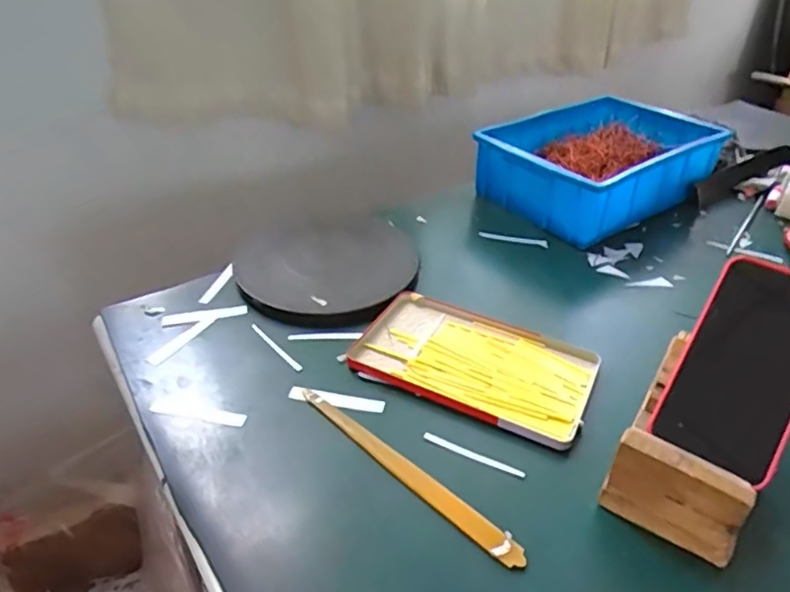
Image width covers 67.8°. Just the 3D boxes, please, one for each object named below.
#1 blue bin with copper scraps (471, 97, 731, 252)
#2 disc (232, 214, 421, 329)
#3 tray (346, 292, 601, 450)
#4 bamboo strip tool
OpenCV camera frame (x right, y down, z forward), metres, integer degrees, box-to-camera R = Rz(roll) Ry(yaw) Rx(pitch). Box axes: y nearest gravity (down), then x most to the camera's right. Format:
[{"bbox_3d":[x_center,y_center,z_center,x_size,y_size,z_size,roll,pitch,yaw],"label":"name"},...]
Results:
[{"bbox_3d":[0.266,-0.181,0.774,0.283,0.075,0.202,-22,42,-28],"label":"blue bin with copper scraps"},{"bbox_3d":[-0.072,-0.034,0.643,0.193,0.023,0.191,1,36,0],"label":"disc"},{"bbox_3d":[0.072,0.056,0.529,0.201,0.011,0.125,18,39,22],"label":"tray"},{"bbox_3d":[0.005,0.126,0.433,0.207,0.008,0.020,29,45,33],"label":"bamboo strip tool"}]

